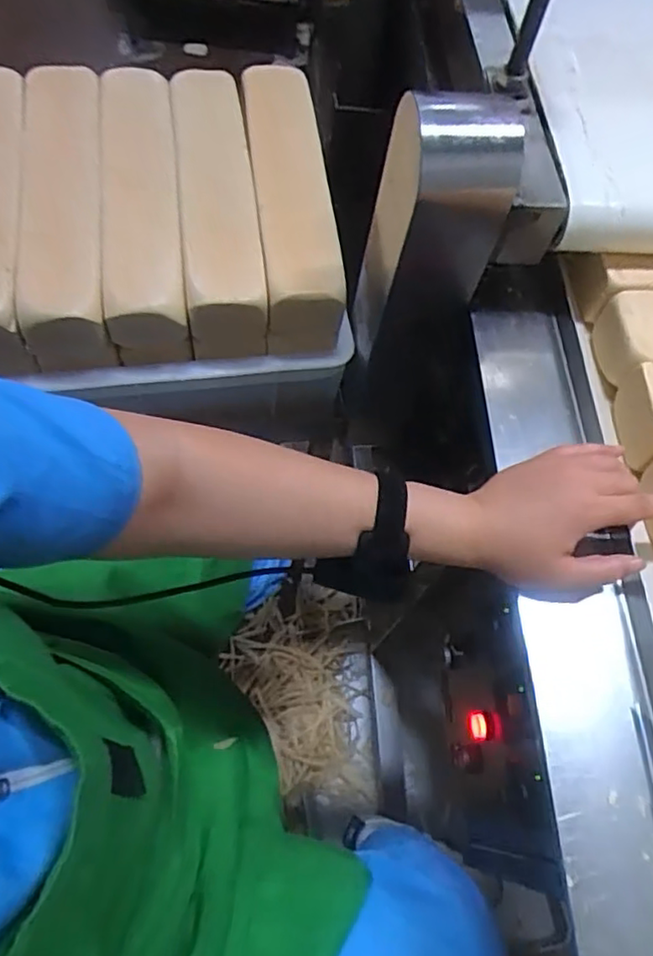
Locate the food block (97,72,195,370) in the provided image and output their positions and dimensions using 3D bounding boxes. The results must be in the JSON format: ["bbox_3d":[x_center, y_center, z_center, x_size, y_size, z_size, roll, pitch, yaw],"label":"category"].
[{"bbox_3d":[-0.170,-0.249,0.586,0.067,0.071,0.273,-5,82,-2],"label":"food block"}]

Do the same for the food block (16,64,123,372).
[{"bbox_3d":[-0.236,-0.238,0.570,0.065,0.070,0.285,-5,77,-2],"label":"food block"}]

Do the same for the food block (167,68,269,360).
[{"bbox_3d":[-0.103,-0.259,0.604,0.072,0.099,0.268,-5,78,-2],"label":"food block"}]

